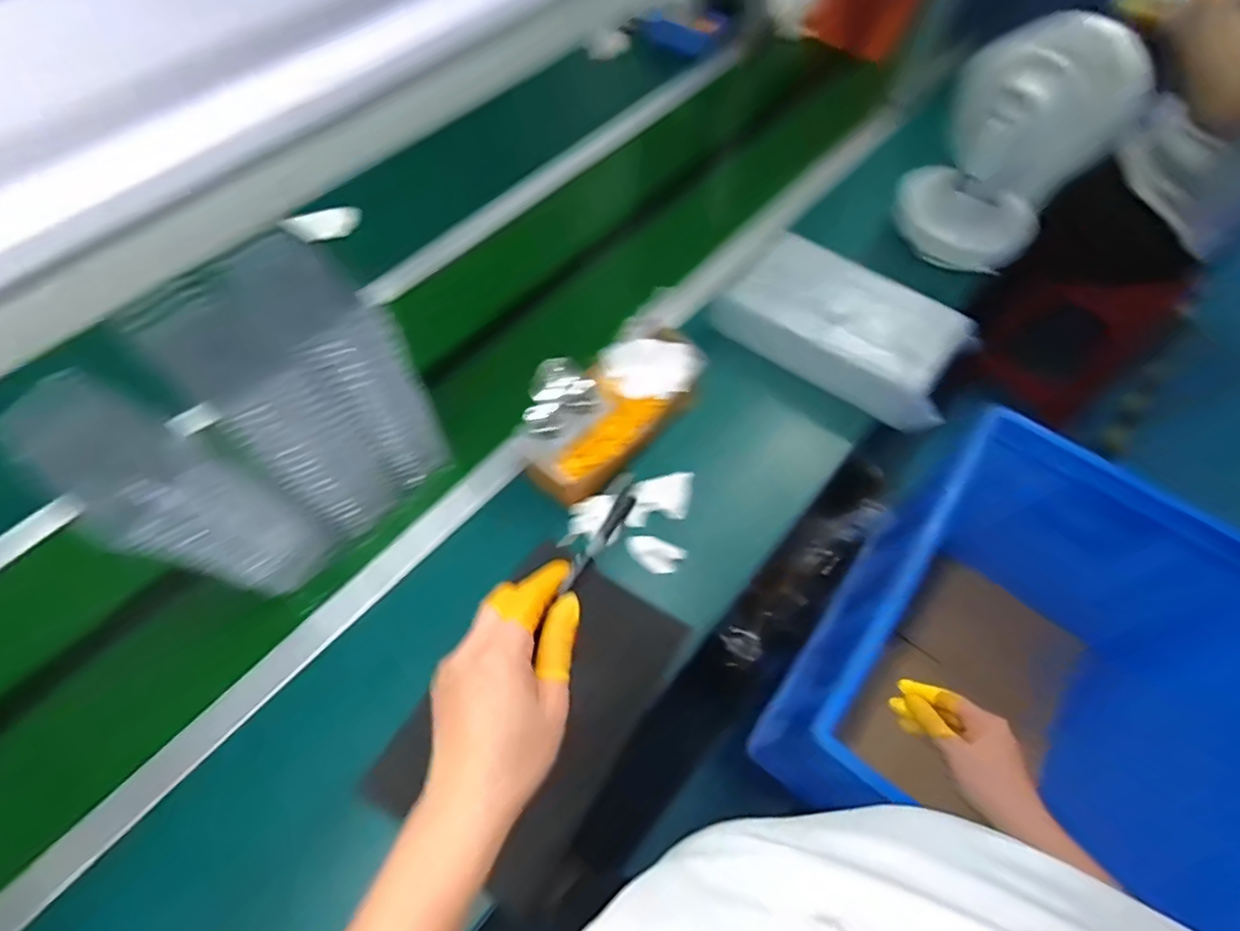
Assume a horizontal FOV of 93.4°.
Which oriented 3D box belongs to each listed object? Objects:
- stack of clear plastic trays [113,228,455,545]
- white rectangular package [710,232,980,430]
[{"bbox_3d":[-0.316,-0.064,0.625,0.161,0.247,0.167,36,67,17],"label":"stack of clear plastic trays"},{"bbox_3d":[0.294,-0.187,0.777,0.312,0.093,0.143,33,66,16],"label":"white rectangular package"}]

